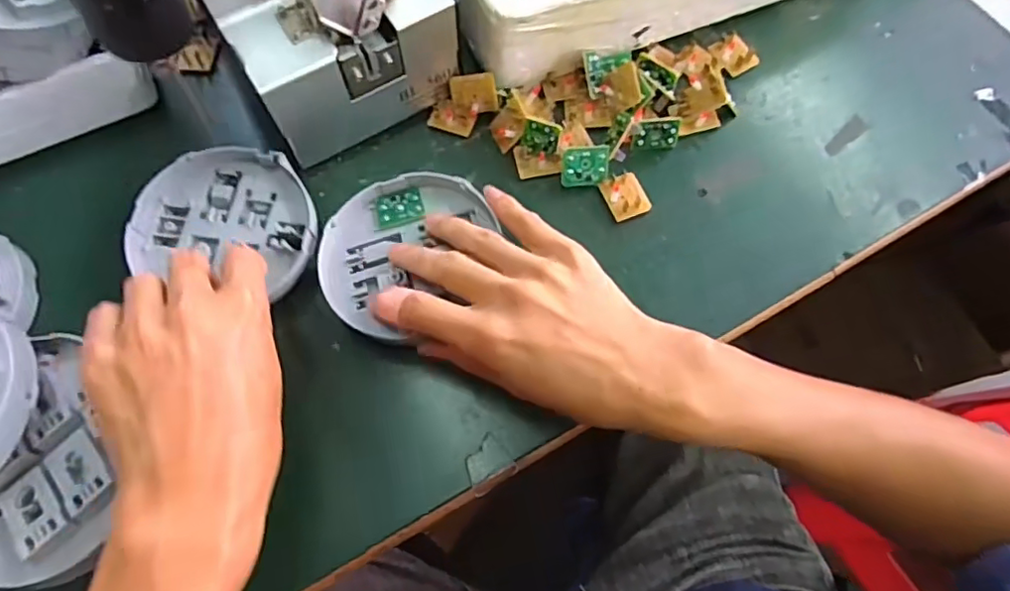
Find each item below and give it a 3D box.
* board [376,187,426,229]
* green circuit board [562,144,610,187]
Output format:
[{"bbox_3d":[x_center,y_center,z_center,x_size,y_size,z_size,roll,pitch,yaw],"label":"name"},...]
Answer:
[{"bbox_3d":[-0.064,-0.054,0.356,0.028,0.004,0.024,-12,69,-5],"label":"board"},{"bbox_3d":[0.051,-0.082,0.371,0.030,0.004,0.024,-5,108,0],"label":"green circuit board"}]

